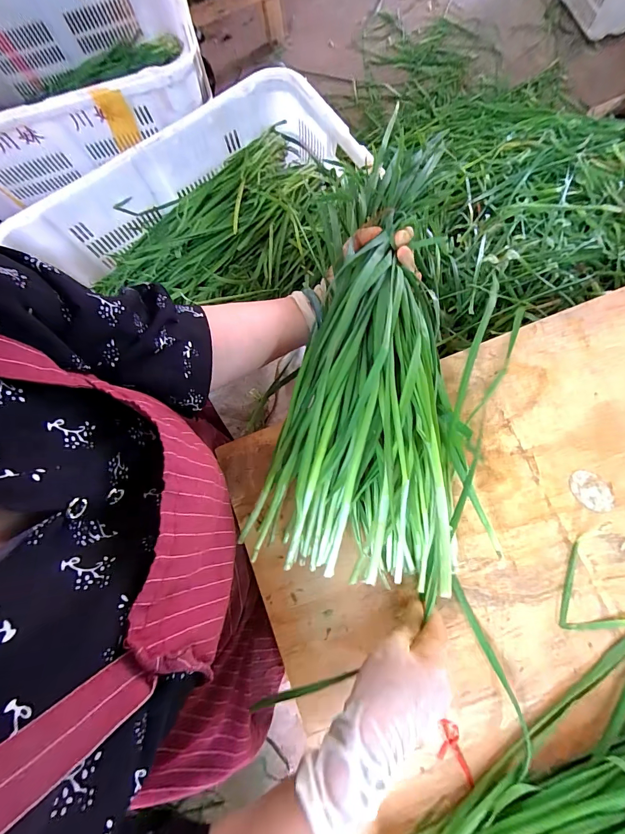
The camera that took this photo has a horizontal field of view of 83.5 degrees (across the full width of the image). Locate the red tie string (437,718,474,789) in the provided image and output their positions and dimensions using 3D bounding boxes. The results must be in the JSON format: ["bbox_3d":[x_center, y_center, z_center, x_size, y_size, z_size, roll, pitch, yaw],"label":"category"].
[{"bbox_3d":[0.125,0.303,0.314,0.023,0.009,0.053,-16,78,-3],"label":"red tie string"}]

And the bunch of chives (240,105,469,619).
[{"bbox_3d":[0.055,-0.086,0.354,0.179,0.122,0.474,5,77,2],"label":"bunch of chives"}]

